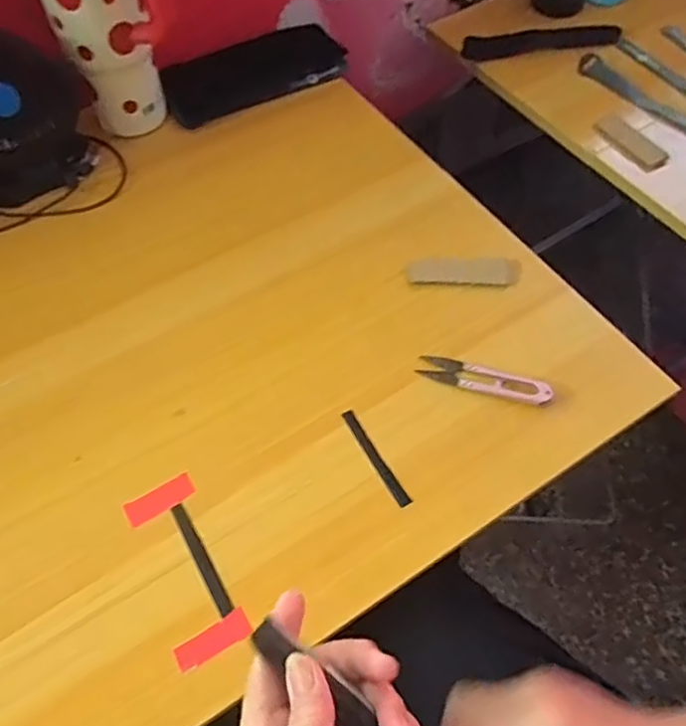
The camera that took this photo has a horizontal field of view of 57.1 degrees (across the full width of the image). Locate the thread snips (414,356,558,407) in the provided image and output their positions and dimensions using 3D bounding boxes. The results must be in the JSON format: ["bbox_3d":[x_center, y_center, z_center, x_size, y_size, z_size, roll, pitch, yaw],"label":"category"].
[{"bbox_3d":[0.110,0.013,0.488,0.102,0.013,0.023,17,60,11],"label":"thread snips"}]

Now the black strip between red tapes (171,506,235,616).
[{"bbox_3d":[-0.095,0.130,0.423,0.010,0.004,0.083,-27,62,-15],"label":"black strip between red tapes"}]

